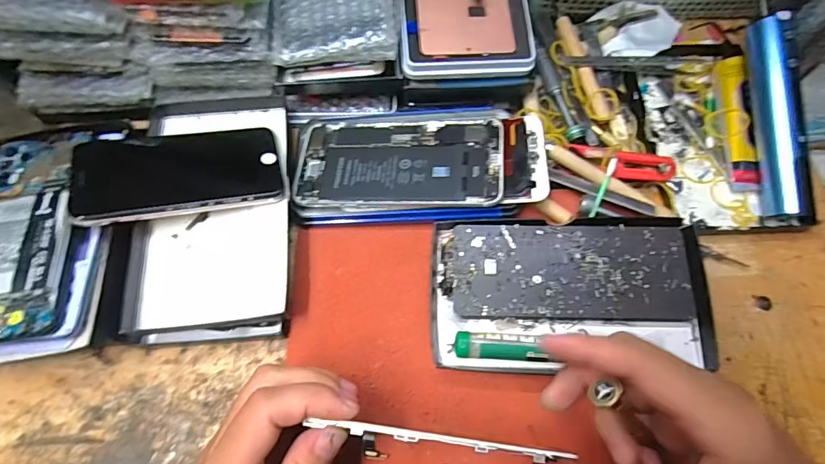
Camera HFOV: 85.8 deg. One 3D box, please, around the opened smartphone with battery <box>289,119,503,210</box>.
[{"bbox_3d":[-0.011,-0.056,0.339,0.155,0.005,0.080,1,65,9],"label":"opened smartphone with battery"}]

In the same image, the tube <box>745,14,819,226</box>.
[{"bbox_3d":[0.280,-0.087,0.337,0.026,0.027,0.152,-3,85,-3],"label":"tube"}]

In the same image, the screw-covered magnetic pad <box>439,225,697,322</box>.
[{"bbox_3d":[0.105,0.027,0.308,0.166,0.005,0.066,1,71,4],"label":"screw-covered magnetic pad"}]

